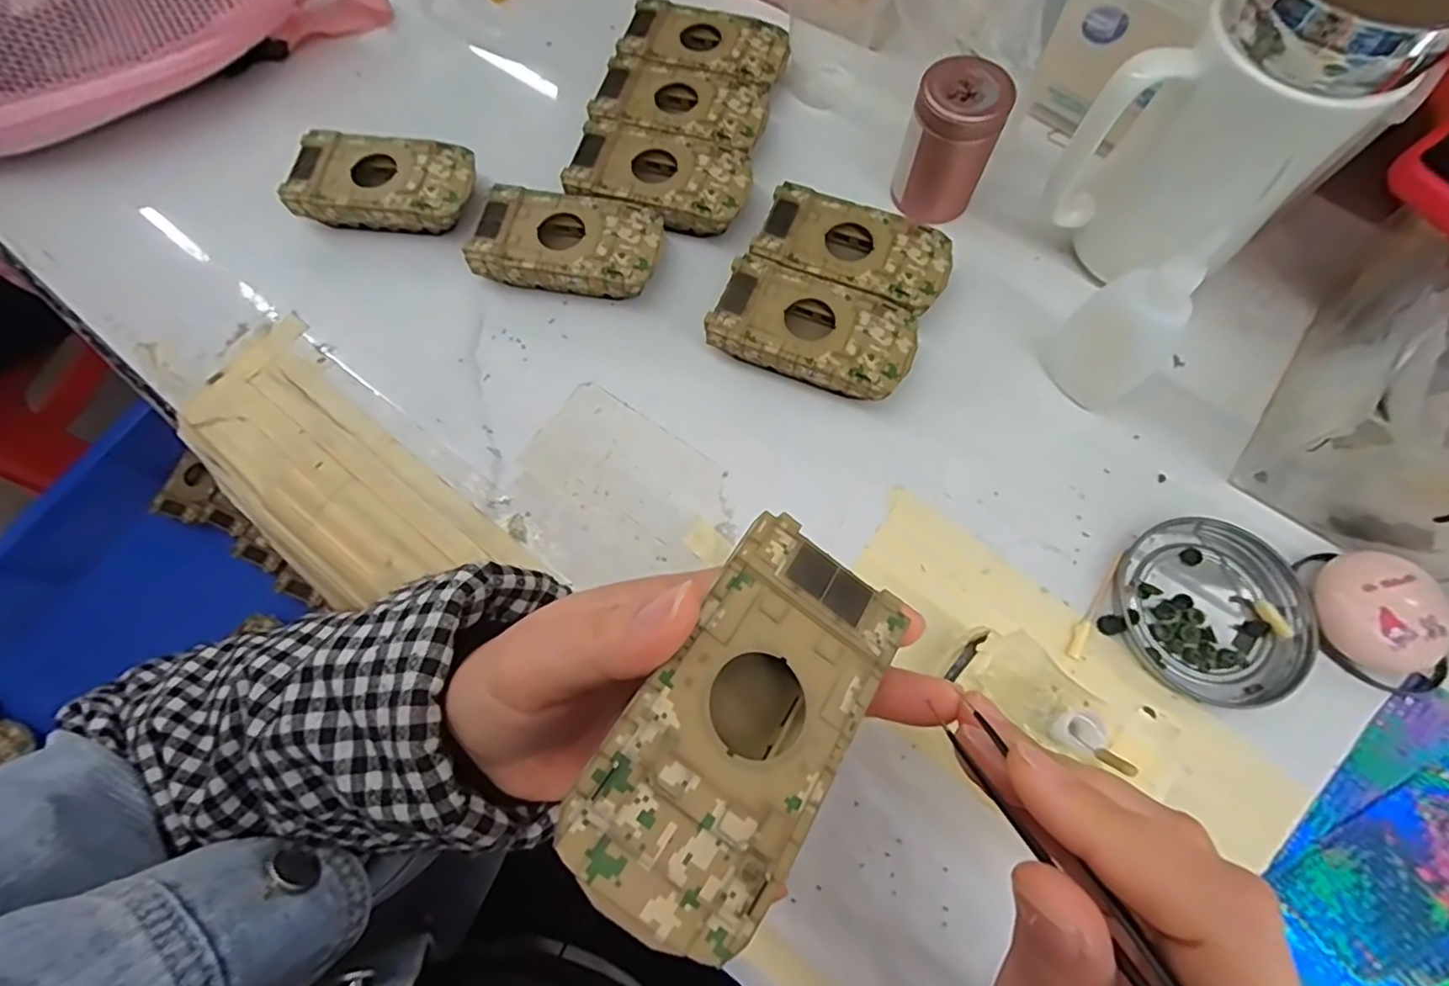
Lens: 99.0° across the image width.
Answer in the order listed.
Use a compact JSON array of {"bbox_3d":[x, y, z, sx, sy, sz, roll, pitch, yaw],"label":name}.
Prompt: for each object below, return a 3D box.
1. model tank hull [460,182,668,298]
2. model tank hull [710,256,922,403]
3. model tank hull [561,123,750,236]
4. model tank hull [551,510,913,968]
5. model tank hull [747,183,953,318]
[{"bbox_3d":[-0.081,-0.131,0.329,0.092,0.027,0.051,10,70,4],"label":"model tank hull"},{"bbox_3d":[0.044,-0.078,0.309,0.095,0.026,0.052,21,72,8],"label":"model tank hull"},{"bbox_3d":[-0.034,-0.170,0.343,0.094,0.027,0.050,15,71,6],"label":"model tank hull"},{"bbox_3d":[0.003,0.057,0.157,0.051,0.023,0.095,35,65,-3],"label":"model tank hull"},{"bbox_3d":[0.066,-0.122,0.324,0.094,0.026,0.050,21,72,8],"label":"model tank hull"}]

